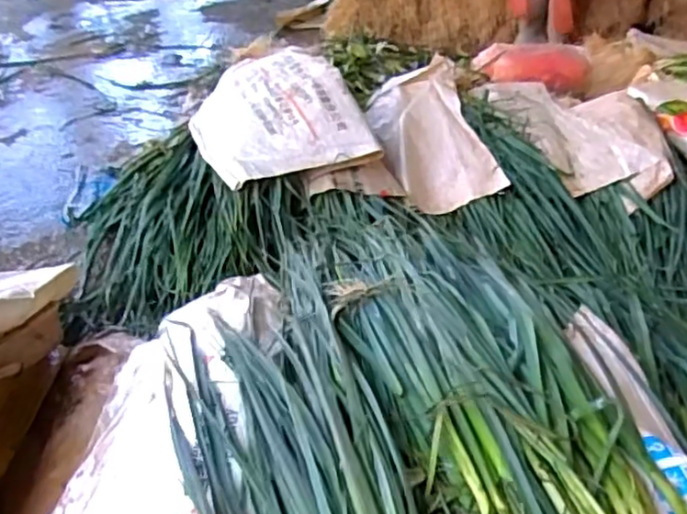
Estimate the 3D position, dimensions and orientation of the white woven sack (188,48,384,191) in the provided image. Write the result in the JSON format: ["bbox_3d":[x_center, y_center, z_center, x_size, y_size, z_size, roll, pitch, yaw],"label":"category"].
[{"bbox_3d":[-0.167,-0.325,1.379,0.317,0.113,0.484,-14,37,-21],"label":"white woven sack"}]

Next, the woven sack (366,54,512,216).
[{"bbox_3d":[0.198,-0.304,1.514,0.226,0.120,0.506,-3,35,-6],"label":"woven sack"}]

